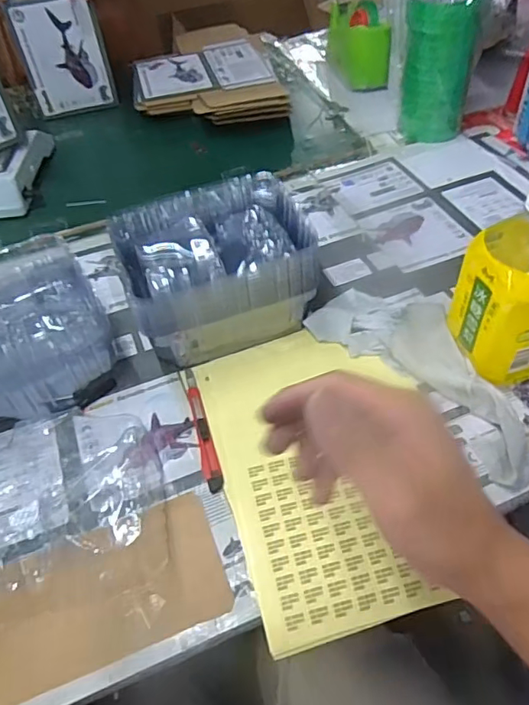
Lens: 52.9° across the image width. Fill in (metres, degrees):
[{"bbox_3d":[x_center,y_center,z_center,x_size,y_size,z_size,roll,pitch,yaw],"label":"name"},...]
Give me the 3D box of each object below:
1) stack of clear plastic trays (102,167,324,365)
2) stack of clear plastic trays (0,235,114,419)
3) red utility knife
[{"bbox_3d":[-0.057,-0.096,0.618,0.195,0.118,0.166,-16,50,-9],"label":"stack of clear plastic trays"},{"bbox_3d":[-0.283,-0.015,0.579,0.214,0.103,0.189,-26,53,-17],"label":"stack of clear plastic trays"},{"bbox_3d":[-0.065,0.073,0.541,0.016,0.004,0.153,-15,50,-8],"label":"red utility knife"}]

